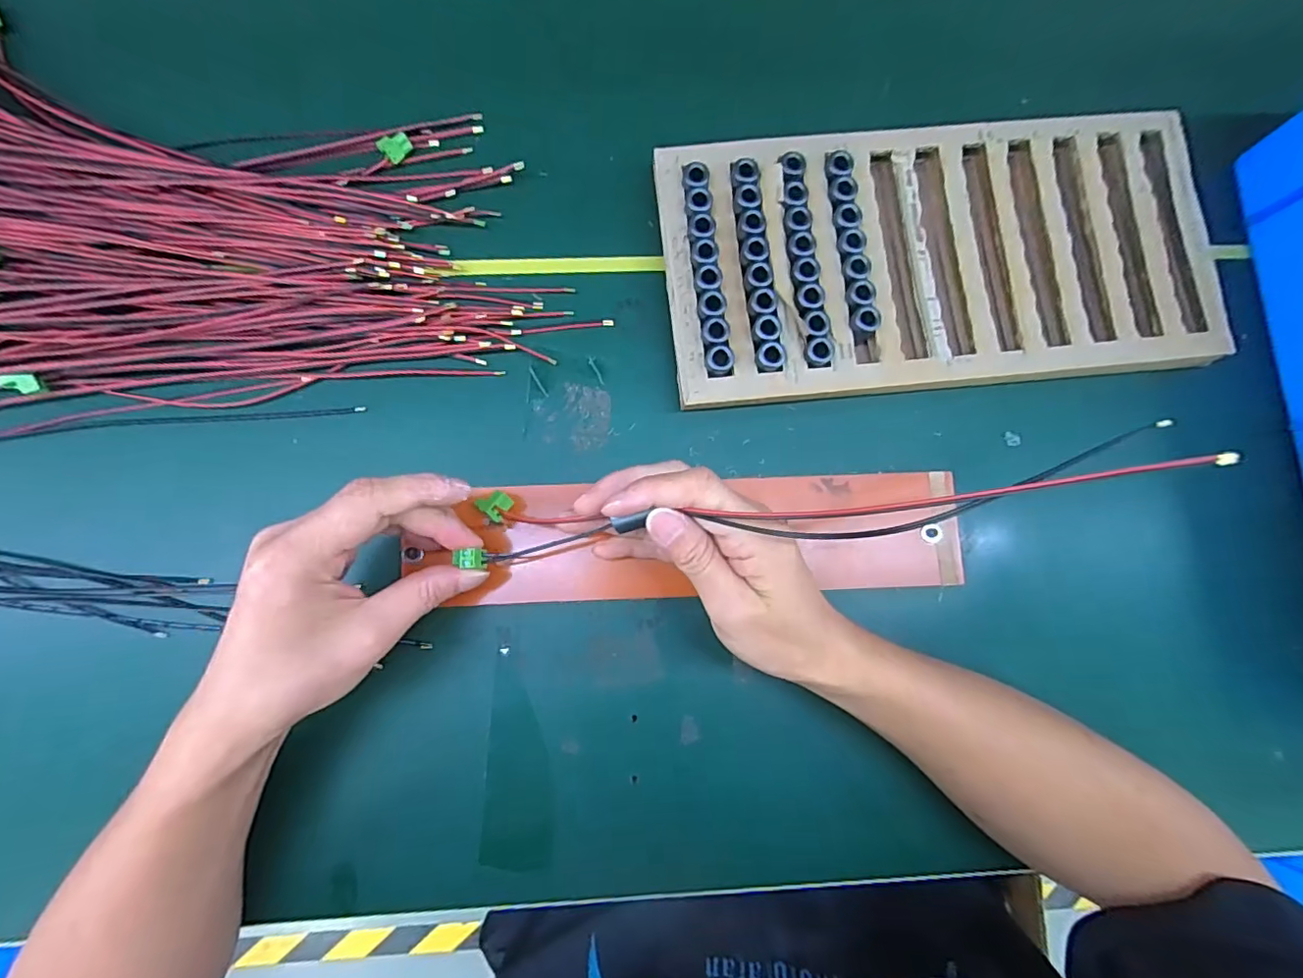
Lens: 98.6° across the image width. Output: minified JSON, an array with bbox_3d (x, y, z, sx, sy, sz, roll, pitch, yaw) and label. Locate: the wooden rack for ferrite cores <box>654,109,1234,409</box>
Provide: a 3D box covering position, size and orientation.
[{"bbox_3d":[0.185,-0.153,0.373,0.348,0.033,0.173,-5,84,-3],"label":"wooden rack for ferrite cores"}]

